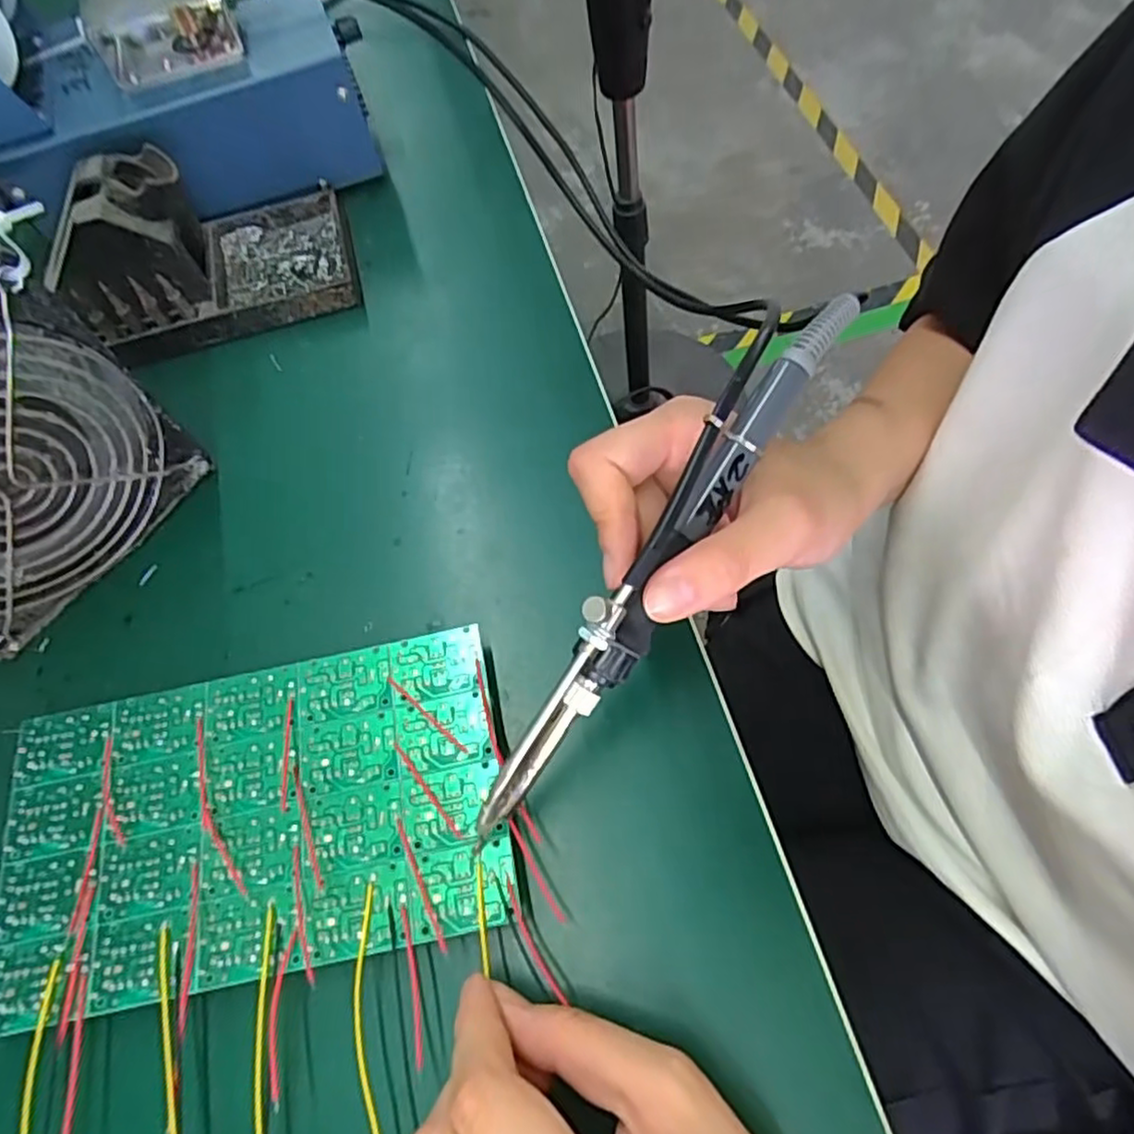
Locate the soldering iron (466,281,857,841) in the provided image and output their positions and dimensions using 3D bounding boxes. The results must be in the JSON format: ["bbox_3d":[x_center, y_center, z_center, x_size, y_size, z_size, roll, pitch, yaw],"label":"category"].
[{"bbox_3d":[0.029,-0.004,0.214,0.020,0.023,0.199,32,89,16],"label":"soldering iron"}]

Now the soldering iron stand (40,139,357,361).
[{"bbox_3d":[-0.176,-0.163,0.344,0.124,0.068,0.081,-20,64,-6],"label":"soldering iron stand"}]

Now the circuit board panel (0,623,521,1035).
[{"bbox_3d":[-0.109,0.084,0.241,0.172,0.006,0.100,-12,64,0],"label":"circuit board panel"}]

